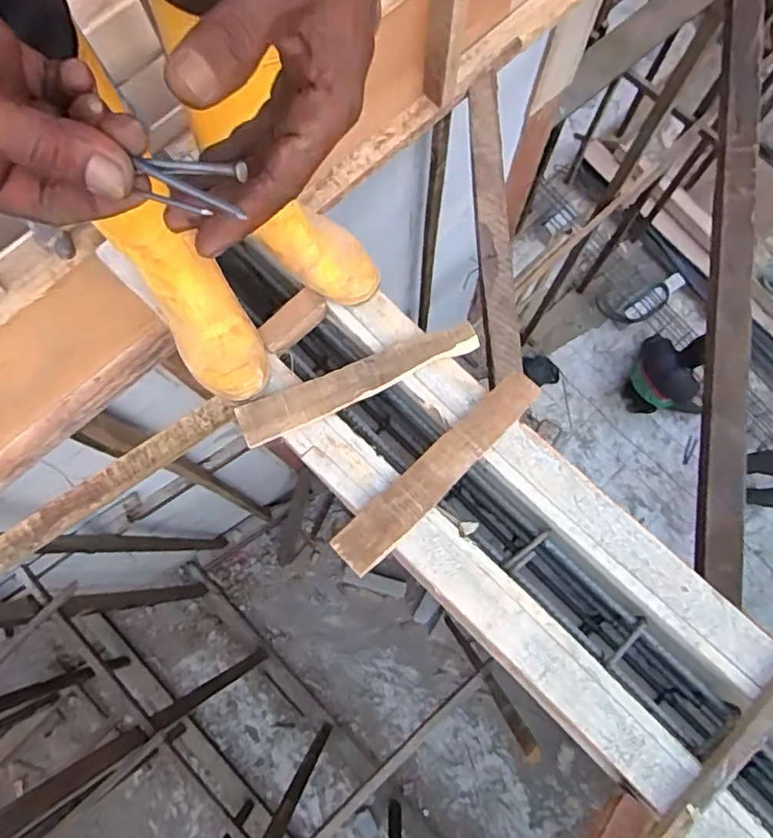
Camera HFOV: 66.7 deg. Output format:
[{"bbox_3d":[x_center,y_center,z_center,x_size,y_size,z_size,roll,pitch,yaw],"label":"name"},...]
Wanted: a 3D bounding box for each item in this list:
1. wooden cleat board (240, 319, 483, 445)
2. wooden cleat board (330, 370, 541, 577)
[{"bbox_3d":[-0.037,-0.054,0.793,0.334,0.020,0.057,-24,77,-5],"label":"wooden cleat board"},{"bbox_3d":[0.070,0.061,0.762,0.337,0.021,0.058,-44,79,-9],"label":"wooden cleat board"}]

